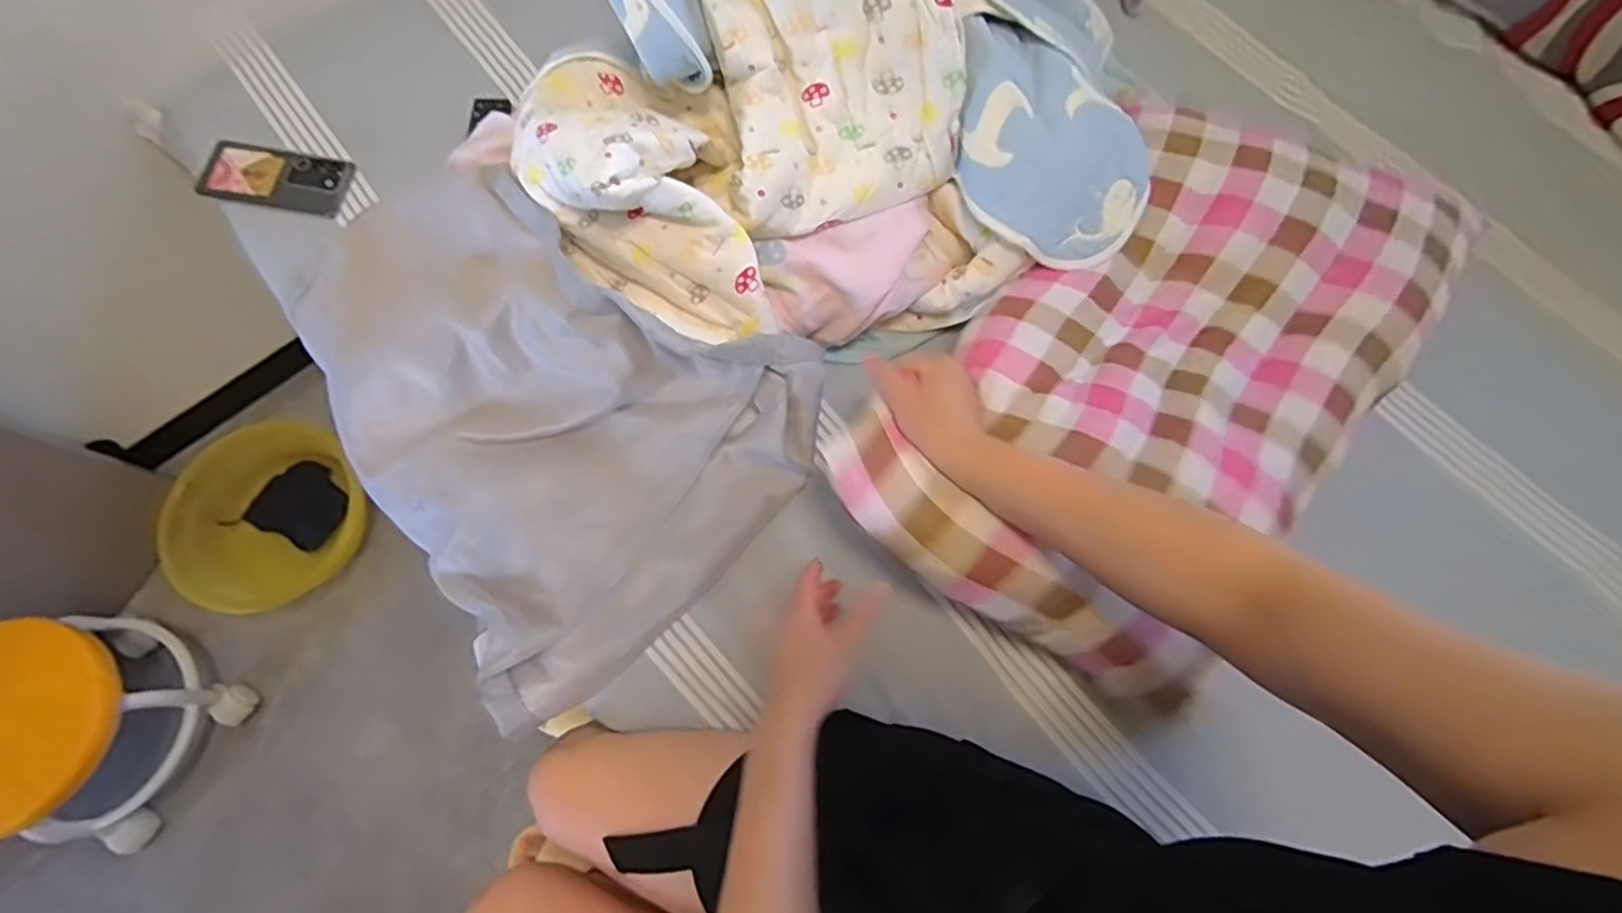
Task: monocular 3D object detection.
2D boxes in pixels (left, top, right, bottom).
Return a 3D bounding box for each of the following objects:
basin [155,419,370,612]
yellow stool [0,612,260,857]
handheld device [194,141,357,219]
[{"bbox_3d":[-0.874,0.093,1.118,0.266,0.089,0.255,0,73,-1],"label":"basin"},{"bbox_3d":[-0.981,0.364,0.929,0.222,0.256,0.253,28,75,7],"label":"yellow stool"},{"bbox_3d":[-0.619,-0.322,0.803,0.165,0.016,0.073,9,73,2],"label":"handheld device"}]

